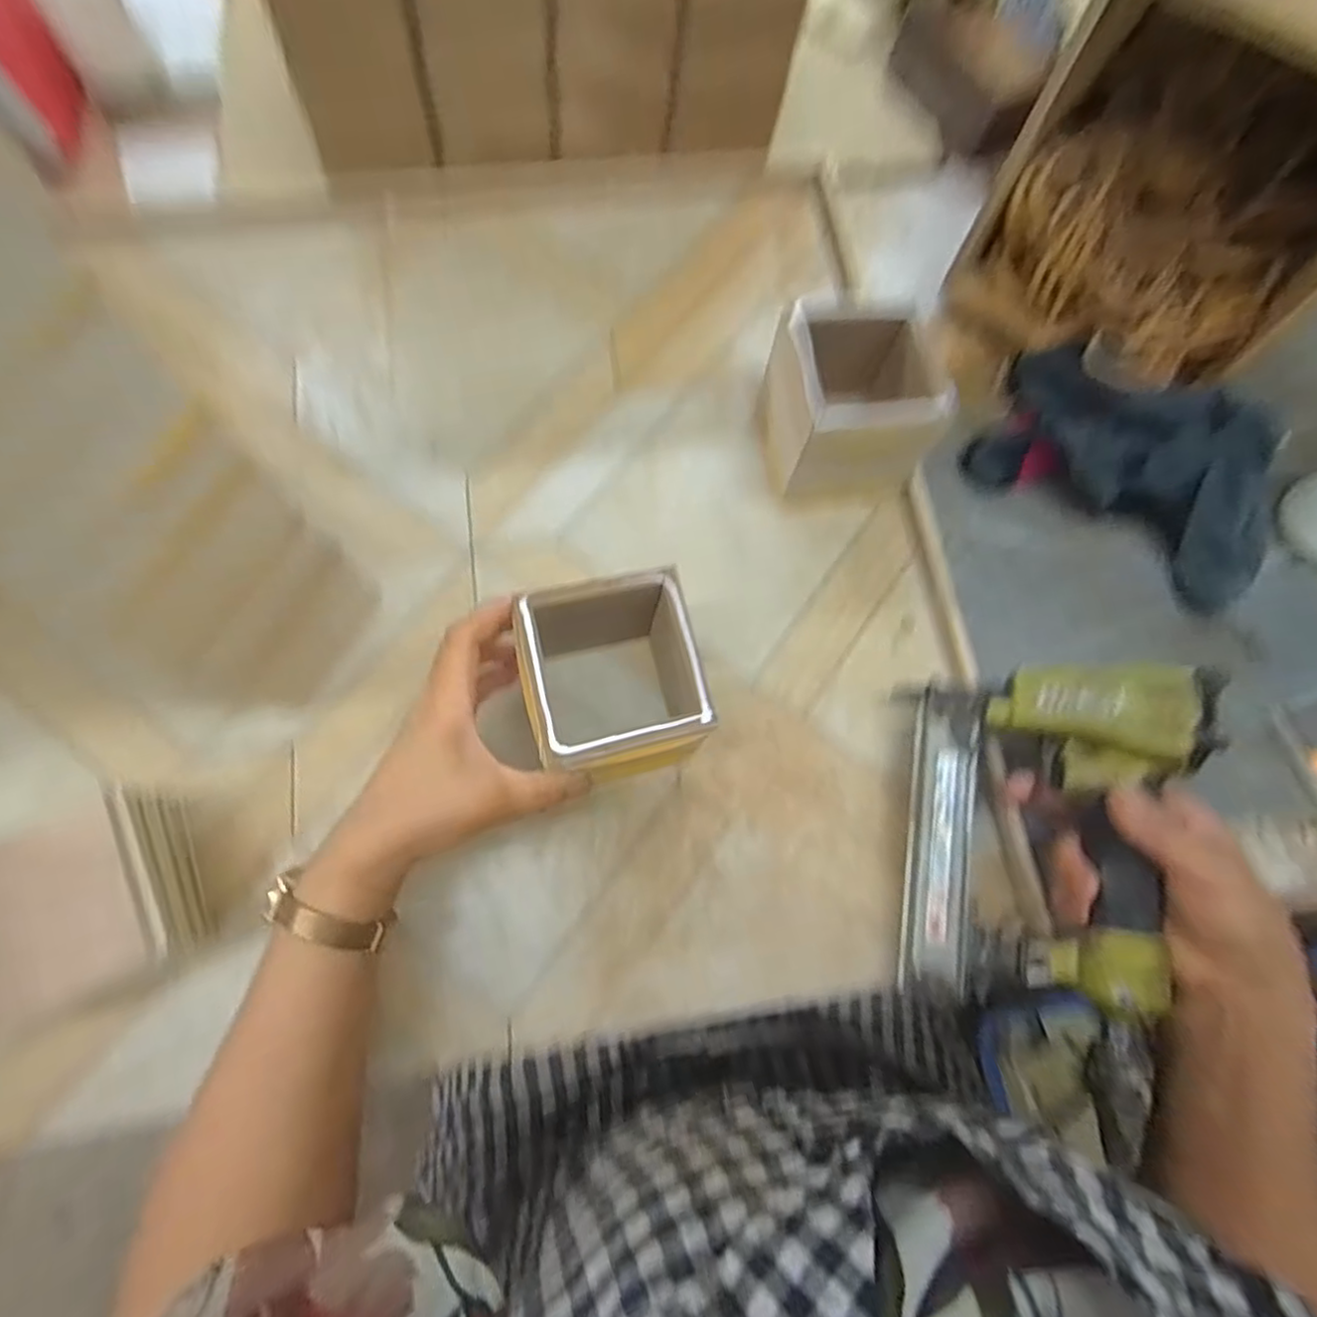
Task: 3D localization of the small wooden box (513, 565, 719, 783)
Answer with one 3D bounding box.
[{"bbox_3d":[-0.025,0.007,0.372,0.085,0.092,0.102,-13,75,-6],"label":"small wooden box"}]

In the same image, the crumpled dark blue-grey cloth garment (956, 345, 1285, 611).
[{"bbox_3d":[0.326,-0.131,0.447,0.205,0.060,0.109,34,76,8],"label":"crumpled dark blue-grey cloth garment"}]

